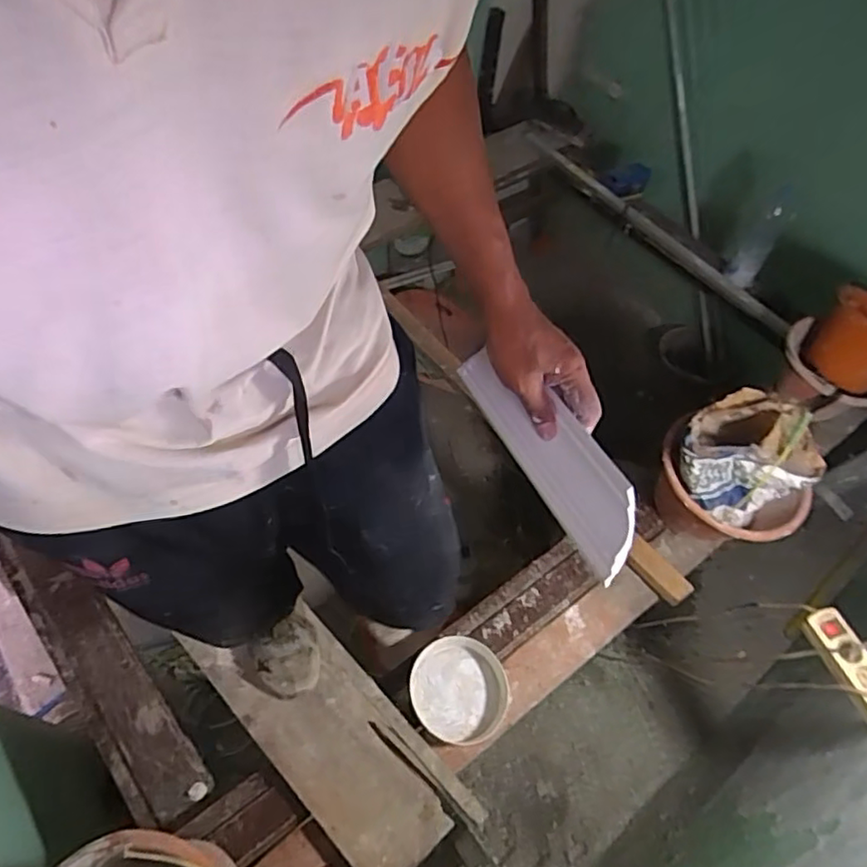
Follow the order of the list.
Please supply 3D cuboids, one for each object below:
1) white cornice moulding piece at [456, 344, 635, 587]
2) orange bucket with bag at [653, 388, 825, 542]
[{"bbox_3d":[0.103,0.013,0.596,0.054,0.057,0.262,-23,51,-17],"label":"white cornice moulding piece"},{"bbox_3d":[0.615,0.096,1.288,0.248,0.293,0.258,2,57,-3],"label":"orange bucket with bag"}]

